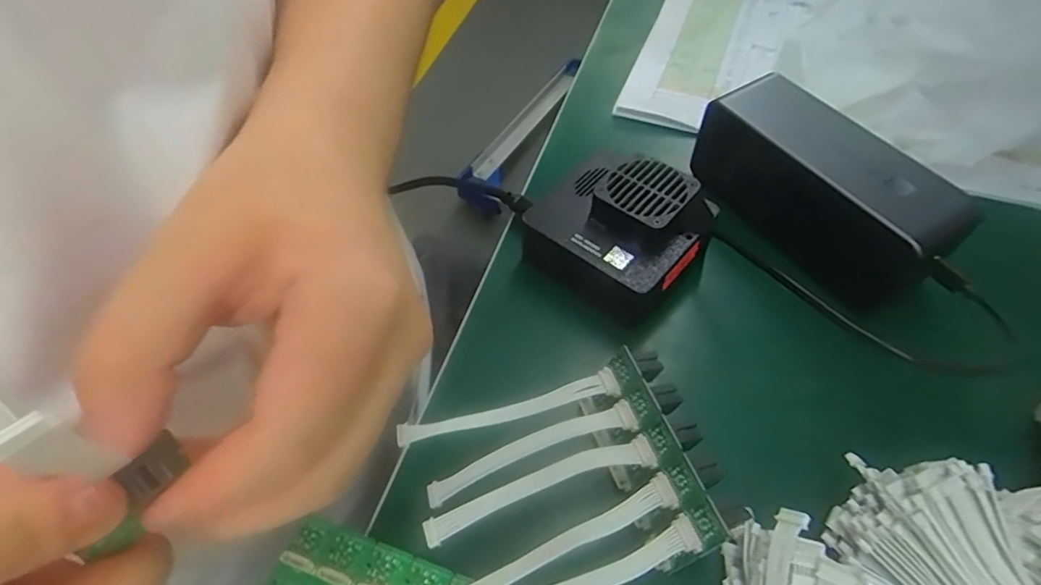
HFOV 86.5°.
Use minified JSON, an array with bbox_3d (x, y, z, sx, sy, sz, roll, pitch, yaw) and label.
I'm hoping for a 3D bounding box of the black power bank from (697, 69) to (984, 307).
[{"bbox_3d":[0.151,-0.054,0.284,0.049,0.063,0.131,-25,59,-15],"label":"black power bank"}]

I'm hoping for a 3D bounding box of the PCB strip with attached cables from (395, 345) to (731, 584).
[{"bbox_3d":[0.014,0.073,0.212,0.104,0.035,0.081,-13,57,-8],"label":"PCB strip with attached cables"}]

